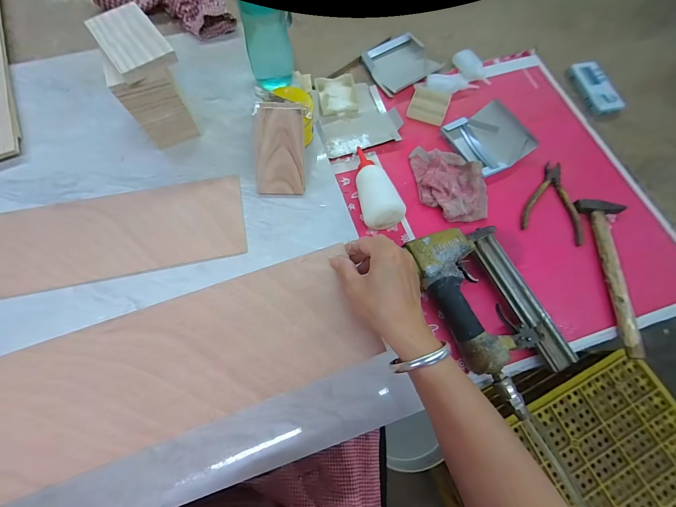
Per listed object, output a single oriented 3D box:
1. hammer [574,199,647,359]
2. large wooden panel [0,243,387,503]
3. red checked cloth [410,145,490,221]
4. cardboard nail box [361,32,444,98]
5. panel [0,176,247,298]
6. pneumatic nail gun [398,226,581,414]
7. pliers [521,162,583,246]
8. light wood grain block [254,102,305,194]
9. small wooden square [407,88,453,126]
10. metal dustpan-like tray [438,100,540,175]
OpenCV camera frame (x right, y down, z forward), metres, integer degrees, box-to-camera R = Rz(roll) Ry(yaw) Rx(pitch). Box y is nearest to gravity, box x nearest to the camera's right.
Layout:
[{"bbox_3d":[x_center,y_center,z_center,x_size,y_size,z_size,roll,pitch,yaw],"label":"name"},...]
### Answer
[{"bbox_3d":[0.434,0.024,0.452,0.079,0.032,0.251,3,70,0],"label":"hammer"},{"bbox_3d":[-0.229,0.132,0.317,0.529,0.010,0.138,-18,71,-9],"label":"large wooden panel"},{"bbox_3d":[0.191,-0.128,0.508,0.110,0.036,0.154,-5,70,-3],"label":"red checked cloth"},{"bbox_3d":[0.126,-0.397,0.618,0.138,0.012,0.127,-31,73,-12],"label":"cardboard nail box"},{"bbox_3d":[-0.419,-0.016,0.446,0.546,0.008,0.135,-11,70,-5],"label":"panel"},{"bbox_3d":[0.207,0.070,0.412,0.137,0.053,0.235,-25,72,-10],"label":"pneumatic nail gun"},{"bbox_3d":[0.371,-0.092,0.508,0.094,0.011,0.146,21,71,6],"label":"pliers"},{"bbox_3d":[-0.090,-0.159,0.462,0.075,0.010,0.132,1,111,0],"label":"light wood grain block"},{"bbox_3d":[0.177,-0.288,0.582,0.071,0.007,0.083,20,71,6],"label":"small wooden square"},{"bbox_3d":[0.274,-0.210,0.539,0.118,0.031,0.126,-24,72,-10],"label":"metal dustpan-like tray"}]

